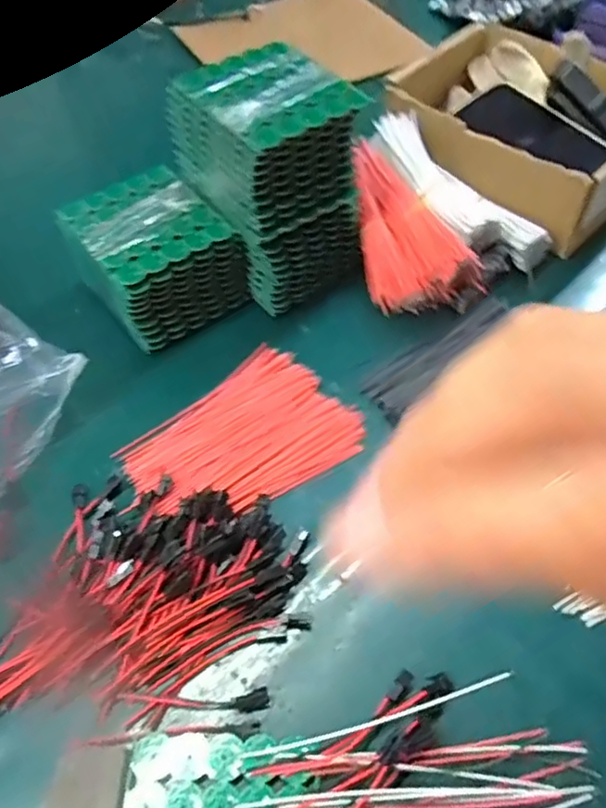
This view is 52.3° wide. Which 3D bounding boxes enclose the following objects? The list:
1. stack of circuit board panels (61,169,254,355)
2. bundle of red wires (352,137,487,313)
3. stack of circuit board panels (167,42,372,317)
[{"bbox_3d":[-0.120,-0.115,0.495,0.109,0.081,0.113,-32,62,-23],"label":"stack of circuit board panels"},{"bbox_3d":[0.089,-0.144,0.519,0.082,0.070,0.142,-7,55,-7],"label":"bundle of red wires"},{"bbox_3d":[-0.026,-0.171,0.488,0.100,0.160,0.119,-33,62,-23],"label":"stack of circuit board panels"}]

